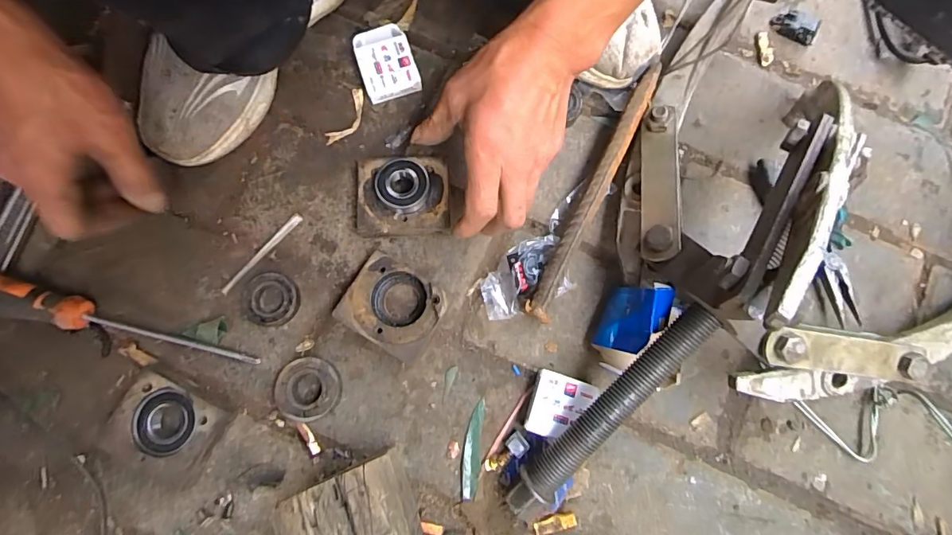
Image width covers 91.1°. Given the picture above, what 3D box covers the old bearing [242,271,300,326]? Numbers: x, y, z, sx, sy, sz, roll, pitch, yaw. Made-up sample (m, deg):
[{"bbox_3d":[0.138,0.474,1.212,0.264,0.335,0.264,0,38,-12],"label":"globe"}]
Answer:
[{"bbox_3d":[-0.178,0.026,0.404,0.050,0.016,0.044,33,80,5],"label":"old bearing"}]

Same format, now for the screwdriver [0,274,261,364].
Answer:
[{"bbox_3d":[-0.310,0.041,0.386,0.253,0.039,0.030,12,79,1],"label":"screwdriver"}]

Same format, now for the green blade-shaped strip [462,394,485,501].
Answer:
[{"bbox_3d":[-0.003,0.148,0.383,0.014,0.007,0.075,6,79,0],"label":"green blade-shaped strip"}]

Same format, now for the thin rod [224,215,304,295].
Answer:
[{"bbox_3d":[-0.191,-0.013,0.416,0.008,0.004,0.093,42,81,7],"label":"thin rod"}]

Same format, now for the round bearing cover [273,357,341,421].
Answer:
[{"bbox_3d":[-0.141,0.100,0.388,0.054,0.020,0.049,9,79,1],"label":"round bearing cover"}]

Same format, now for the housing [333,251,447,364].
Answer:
[{"bbox_3d":[-0.070,0.034,0.397,0.077,0.027,0.069,32,80,5],"label":"housing"}]

